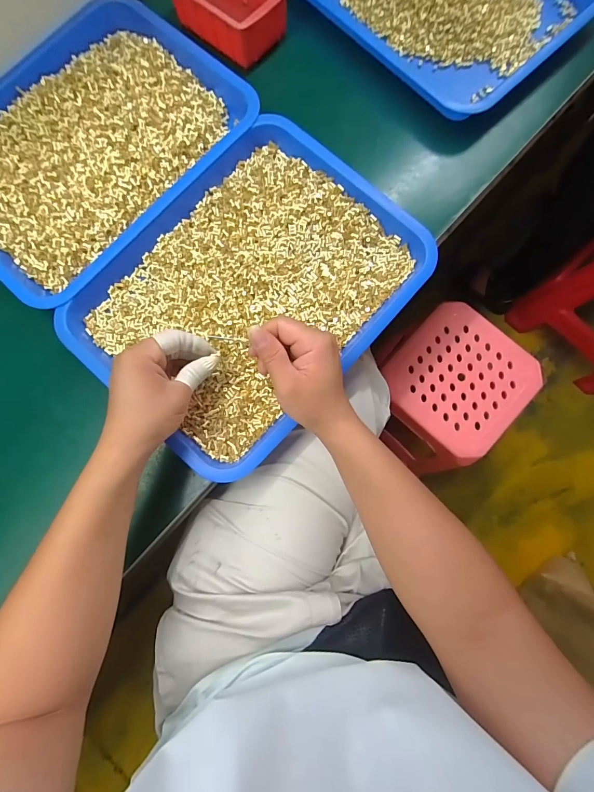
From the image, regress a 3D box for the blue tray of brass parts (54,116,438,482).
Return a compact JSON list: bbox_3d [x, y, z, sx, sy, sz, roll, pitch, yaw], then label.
[{"bbox_3d":[-0.052,-0.127,0.418,0.289,0.037,0.379,43,84,3],"label":"blue tray of brass parts"}]

